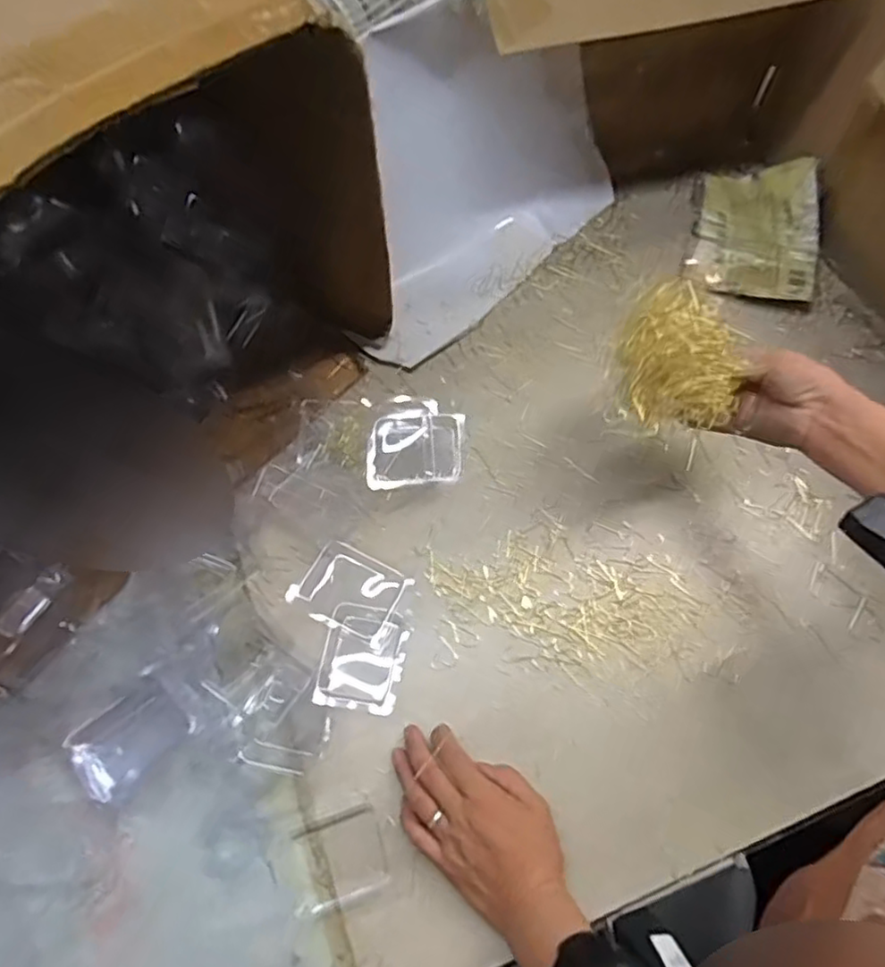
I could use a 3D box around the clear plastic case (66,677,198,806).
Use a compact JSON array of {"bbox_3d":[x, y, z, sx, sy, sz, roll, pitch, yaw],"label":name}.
[{"bbox_3d":[-0.246,0.197,0.511,0.057,0.025,0.083,41,71,17],"label":"clear plastic case"}]

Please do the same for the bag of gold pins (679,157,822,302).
[{"bbox_3d":[0.360,-0.293,0.738,0.137,0.045,0.186,18,66,8],"label":"bag of gold pins"}]

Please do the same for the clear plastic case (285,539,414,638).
[{"bbox_3d":[-0.082,0.092,0.565,0.086,0.031,0.065,23,66,10],"label":"clear plastic case"}]

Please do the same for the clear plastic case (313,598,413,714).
[{"bbox_3d":[-0.066,0.145,0.547,0.065,0.015,0.084,8,65,3],"label":"clear plastic case"}]

